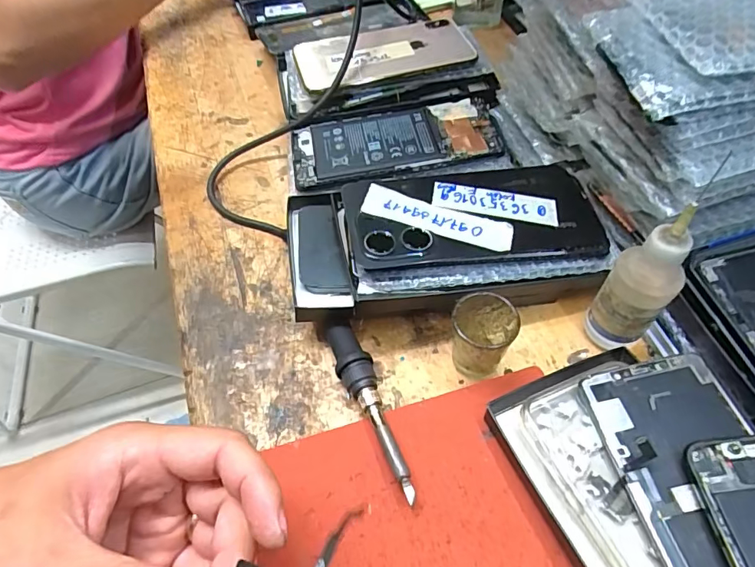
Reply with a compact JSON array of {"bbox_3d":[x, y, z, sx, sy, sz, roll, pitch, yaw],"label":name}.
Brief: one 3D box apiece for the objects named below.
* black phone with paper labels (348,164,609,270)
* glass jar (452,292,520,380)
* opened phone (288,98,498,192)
[{"bbox_3d":[0.062,-0.045,0.308,0.160,0.012,0.072,-4,60,-8],"label":"black phone with paper labels"},{"bbox_3d":[0.061,0.031,0.285,0.034,0.048,0.032,-1,54,1],"label":"glass jar"},{"bbox_3d":[0.013,-0.110,0.374,0.156,0.015,0.081,-10,55,-5],"label":"opened phone"}]

